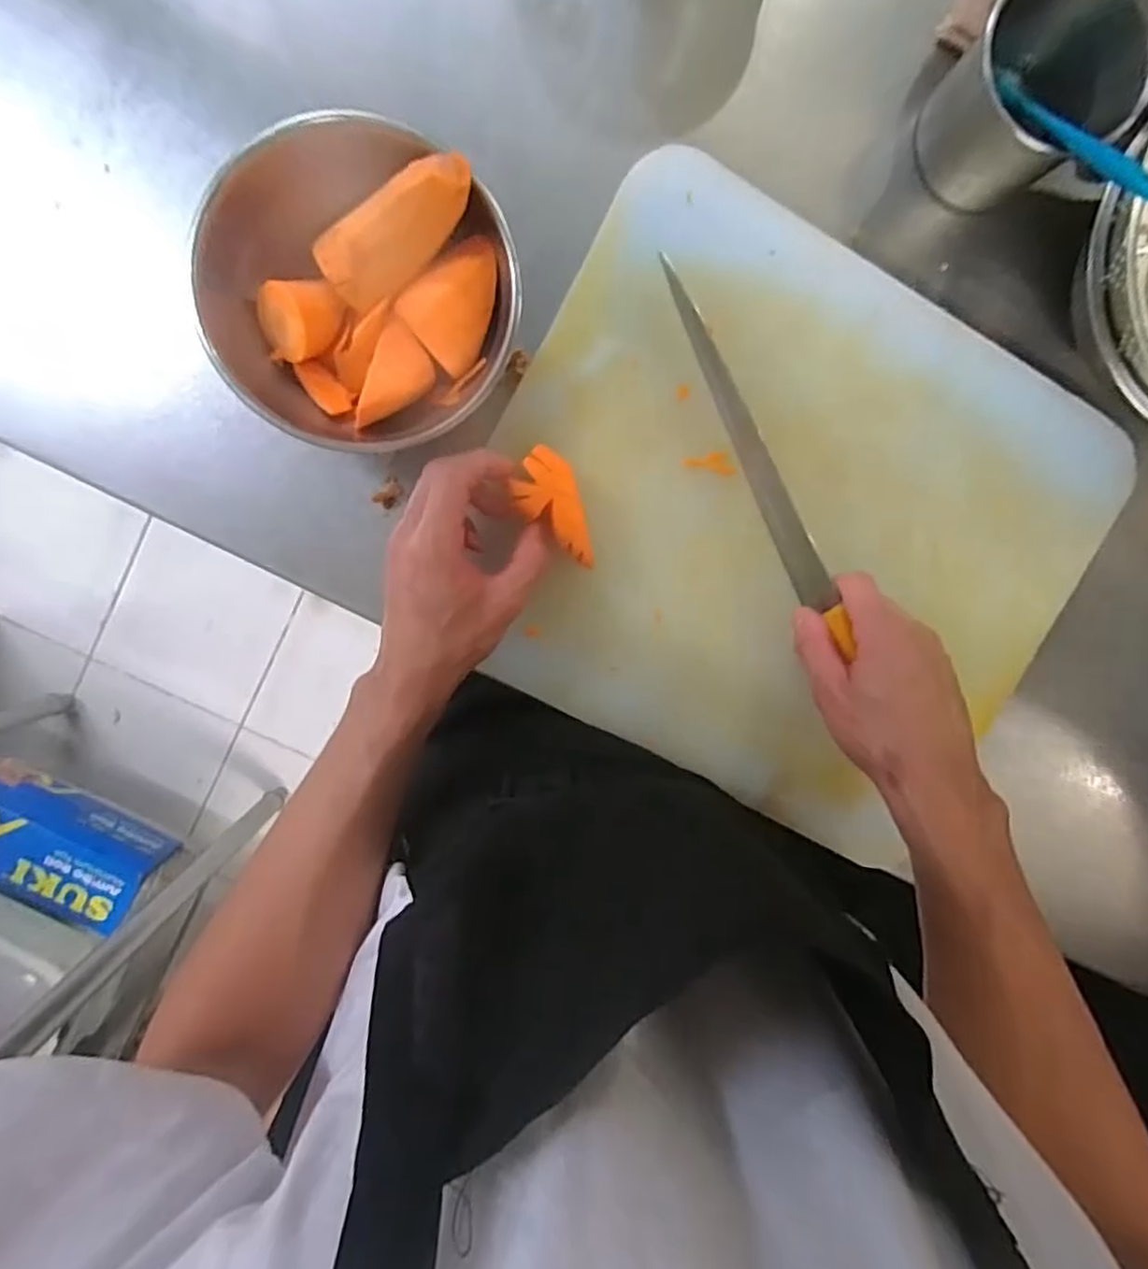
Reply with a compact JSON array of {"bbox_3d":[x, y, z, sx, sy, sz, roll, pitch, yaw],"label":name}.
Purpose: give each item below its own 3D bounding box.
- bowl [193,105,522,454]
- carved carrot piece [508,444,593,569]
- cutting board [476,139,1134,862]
[{"bbox_3d":[-0.124,-0.193,0.388,0.165,0.079,0.157,0,99,-3],"label":"bowl"},{"bbox_3d":[-0.010,-0.072,0.391,0.035,0.006,0.073,-27,105,2],"label":"carved carrot piece"},{"bbox_3d":[0.141,-0.071,0.434,0.382,0.027,0.345,27,95,-4],"label":"cutting board"}]

